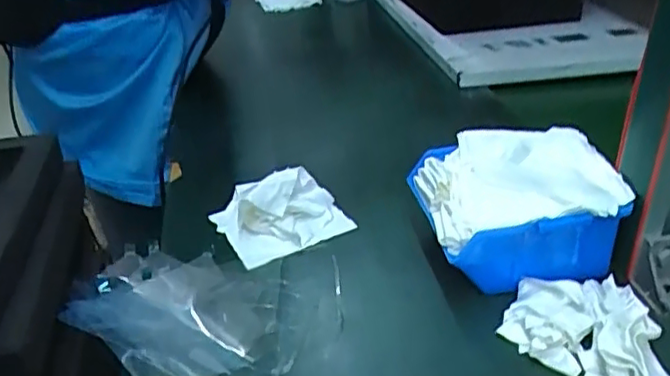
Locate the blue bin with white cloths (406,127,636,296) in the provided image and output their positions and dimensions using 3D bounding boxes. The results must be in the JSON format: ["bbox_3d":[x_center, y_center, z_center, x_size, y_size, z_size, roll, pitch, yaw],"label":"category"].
[{"bbox_3d":[0.141,0.019,0.497,0.141,0.089,0.119,-4,33,-2],"label":"blue bin with white cloths"}]

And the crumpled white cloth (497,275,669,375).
[{"bbox_3d":[0.173,0.091,0.425,0.104,0.034,0.081,21,39,31],"label":"crumpled white cloth"}]

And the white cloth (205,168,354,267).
[{"bbox_3d":[-0.050,0.015,0.563,0.100,0.048,0.092,-21,37,-27],"label":"white cloth"}]

